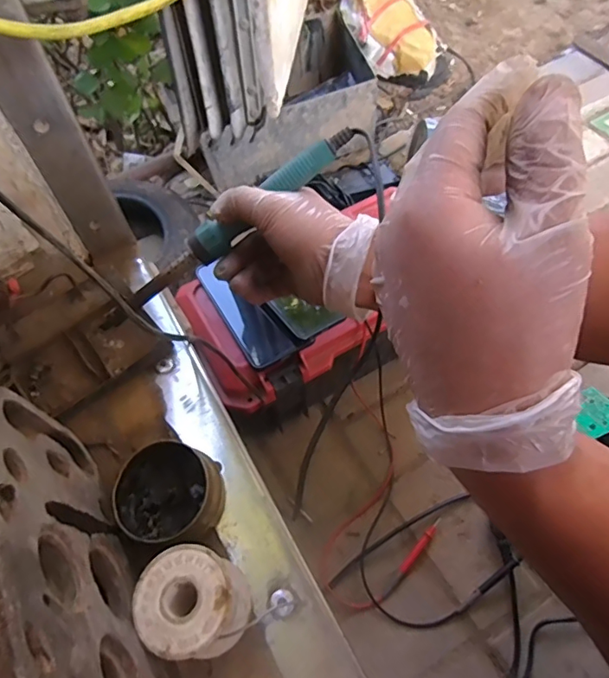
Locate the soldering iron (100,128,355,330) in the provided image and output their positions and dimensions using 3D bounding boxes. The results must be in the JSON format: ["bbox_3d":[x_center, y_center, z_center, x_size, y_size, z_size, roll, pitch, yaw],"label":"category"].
[{"bbox_3d":[-0.065,-0.075,0.379,0.239,0.018,0.024,-35,60,14],"label":"soldering iron"}]

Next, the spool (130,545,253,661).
[{"bbox_3d":[-0.064,0.152,0.291,0.057,0.046,0.053,-1,59,2],"label":"spool"}]

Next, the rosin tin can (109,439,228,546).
[{"bbox_3d":[-0.091,0.103,0.339,0.070,0.025,0.064,-1,59,2],"label":"rosin tin can"}]

